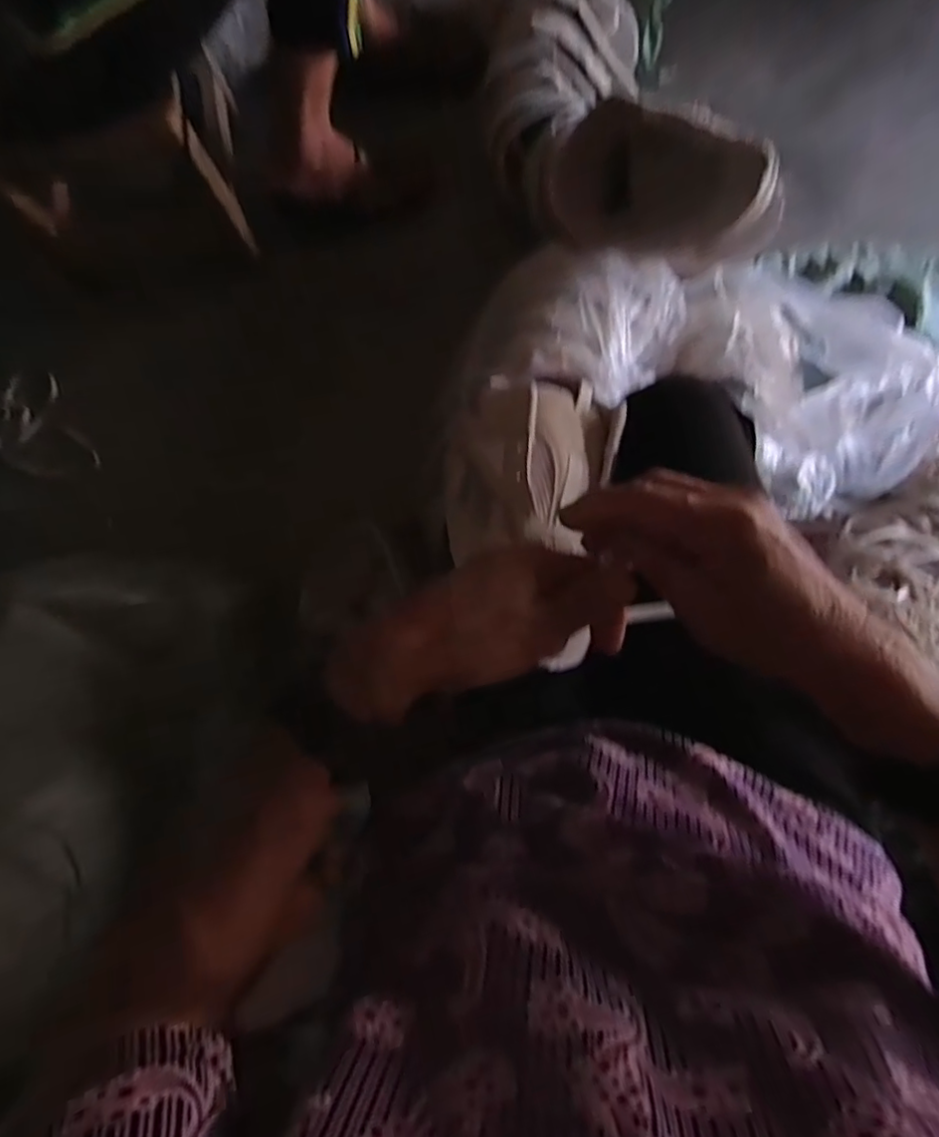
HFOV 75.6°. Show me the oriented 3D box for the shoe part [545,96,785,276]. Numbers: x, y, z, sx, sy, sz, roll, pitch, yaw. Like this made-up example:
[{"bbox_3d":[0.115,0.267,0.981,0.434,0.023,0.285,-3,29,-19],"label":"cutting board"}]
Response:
[{"bbox_3d":[0.173,-0.356,0.572,0.029,0.123,0.238,-35,51,-22],"label":"shoe part"}]

